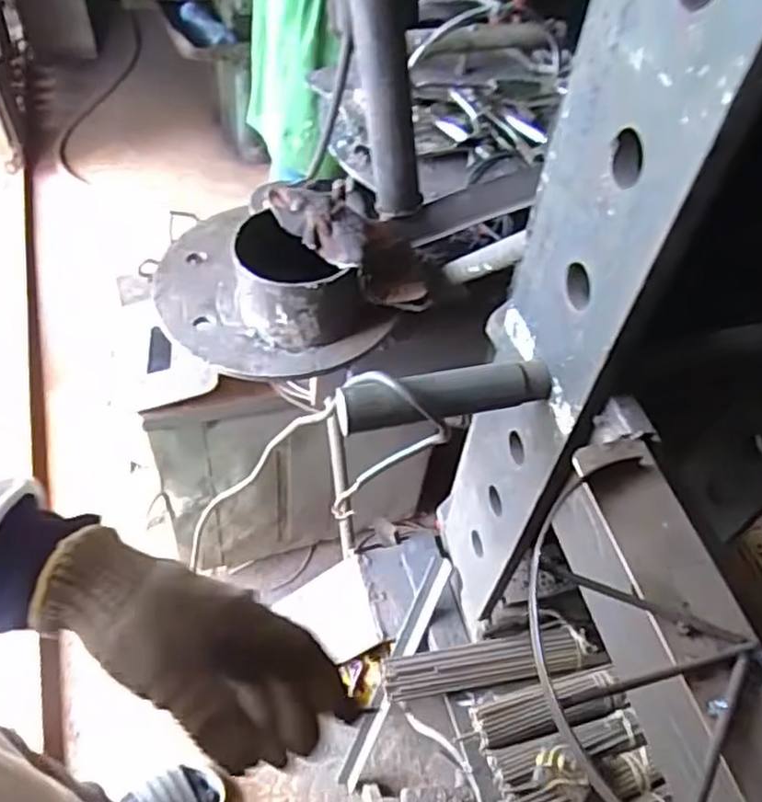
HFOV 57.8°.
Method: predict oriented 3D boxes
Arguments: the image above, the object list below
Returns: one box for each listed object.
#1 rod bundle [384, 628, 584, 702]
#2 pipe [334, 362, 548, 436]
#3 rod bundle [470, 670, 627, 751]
[{"bbox_3d":[0.134,0.337,0.886,0.258,0.033,0.056,-6,52,-10],"label":"rod bundle"},{"bbox_3d":[0.047,-0.004,0.506,0.155,0.029,0.032,-9,52,-12],"label":"pipe"},{"bbox_3d":[0.210,0.379,0.851,0.199,0.032,0.059,-12,53,-14],"label":"rod bundle"}]

